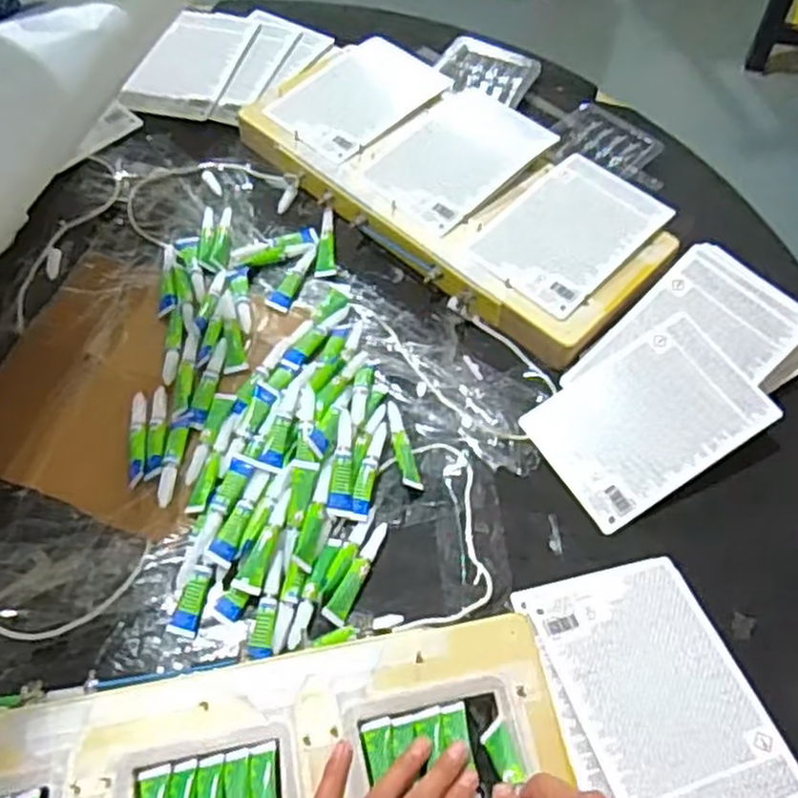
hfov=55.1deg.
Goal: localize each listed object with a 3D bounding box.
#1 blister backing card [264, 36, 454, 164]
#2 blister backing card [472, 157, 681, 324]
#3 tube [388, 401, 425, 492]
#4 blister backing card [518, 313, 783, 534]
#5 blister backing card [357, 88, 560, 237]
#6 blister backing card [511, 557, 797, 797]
[{"bbox_3d":[-0.037,-0.309,0.777,0.114,0.007,0.170,36,64,17],"label":"blister backing card"},{"bbox_3d":[0.152,-0.150,0.684,0.112,0.006,0.163,40,70,22],"label":"blister backing card"},{"bbox_3d":[0.002,0.036,0.607,0.015,0.008,0.081,-14,59,-9],"label":"tube"},{"bbox_3d":[0.199,0.014,0.610,0.171,0.005,0.115,-33,65,-5],"label":"blister backing card"},{"bbox_3d":[0.057,-0.239,0.733,0.124,0.009,0.170,39,64,22],"label":"blister backing card"},{"bbox_3d":[0.169,0.190,0.504,0.116,0.006,0.176,-17,52,-11],"label":"blister backing card"}]

